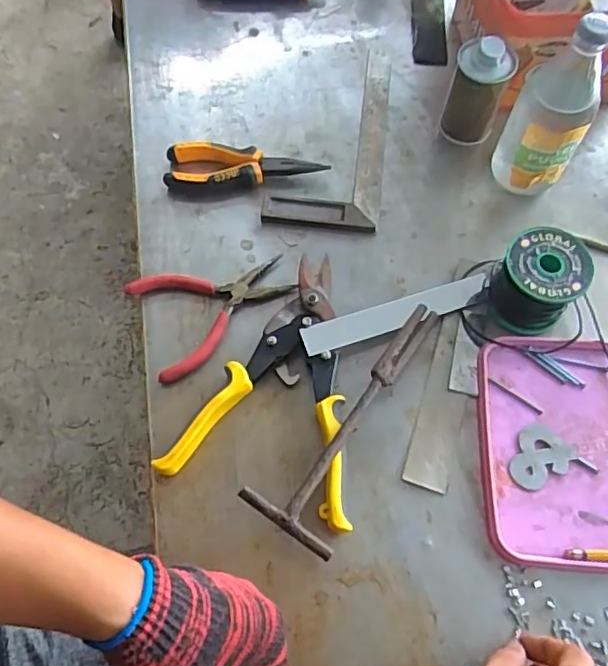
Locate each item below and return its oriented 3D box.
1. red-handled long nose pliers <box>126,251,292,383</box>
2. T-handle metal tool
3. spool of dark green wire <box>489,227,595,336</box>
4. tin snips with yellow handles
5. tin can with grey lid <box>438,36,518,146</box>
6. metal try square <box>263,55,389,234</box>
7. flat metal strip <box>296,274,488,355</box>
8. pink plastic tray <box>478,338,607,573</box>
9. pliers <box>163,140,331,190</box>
[{"bbox_3d":[-0.079,-0.028,0.535,0.139,0.011,0.101,-24,68,-11],"label":"red-handled long nose pliers"},{"bbox_3d":[0.049,0.064,0.477,0.072,0.040,0.224,33,69,13],"label":"T-handle metal tool"},{"bbox_3d":[0.202,-0.045,0.513,0.067,0.063,0.070,0,66,-1],"label":"spool of dark green wire"},{"bbox_3d":[-0.042,0.042,0.491,0.141,0.030,0.232,-1,66,-1],"label":"tin snips with yellow handles"},{"bbox_3d":[0.171,-0.240,0.585,0.055,0.108,0.048,21,67,8],"label":"tin can with grey lid"},{"bbox_3d":[0.030,-0.213,0.623,0.112,0.012,0.247,7,66,2],"label":"metal try square"},{"bbox_3d":[0.083,-0.016,0.518,0.174,0.006,0.026,-16,69,-15],"label":"flat metal strip"},{"bbox_3d":[0.242,0.094,0.481,0.188,0.011,0.185,3,66,0],"label":"pink plastic tray"},{"bbox_3d":[-0.058,-0.170,0.591,0.156,0.023,0.053,0,66,-1],"label":"pliers"}]

